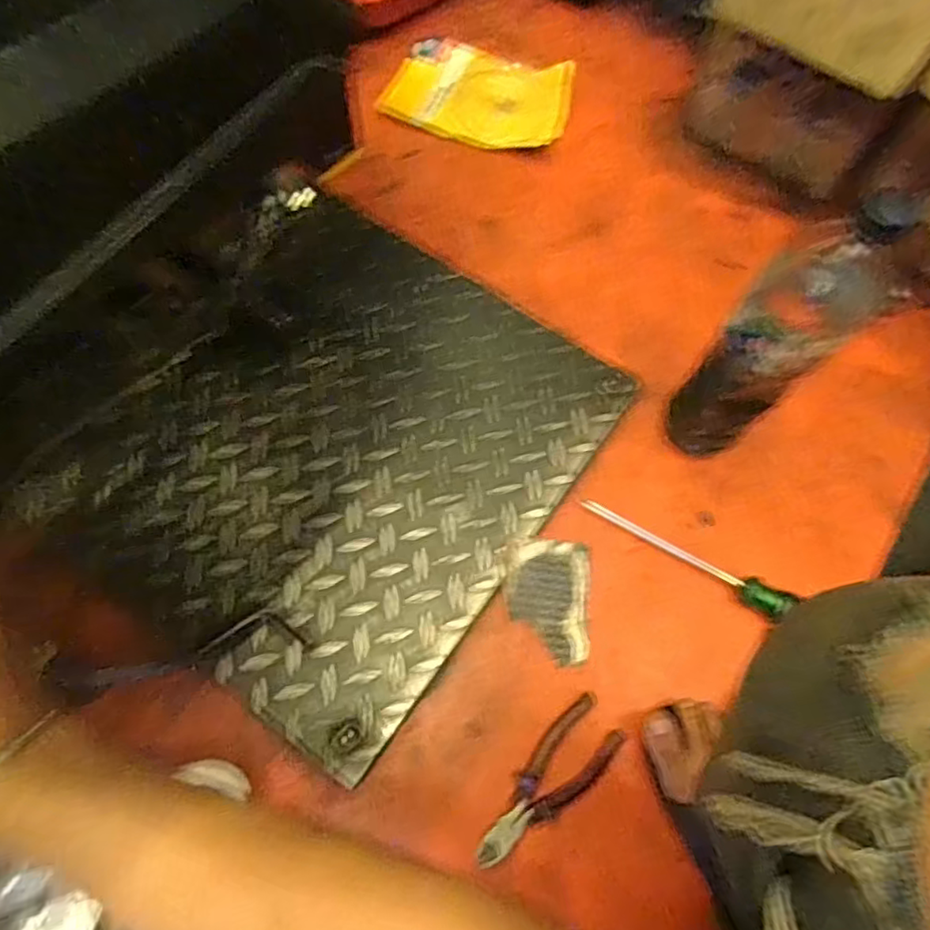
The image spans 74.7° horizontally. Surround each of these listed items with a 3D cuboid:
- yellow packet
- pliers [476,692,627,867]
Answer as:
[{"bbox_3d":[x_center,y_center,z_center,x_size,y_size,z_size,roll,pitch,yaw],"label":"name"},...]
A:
[{"bbox_3d":[0.023,-0.524,0.847,0.246,0.032,0.174,20,67,6],"label":"yellow packet"},{"bbox_3d":[0.072,0.270,0.514,0.055,0.017,0.158,42,71,14],"label":"pliers"}]

